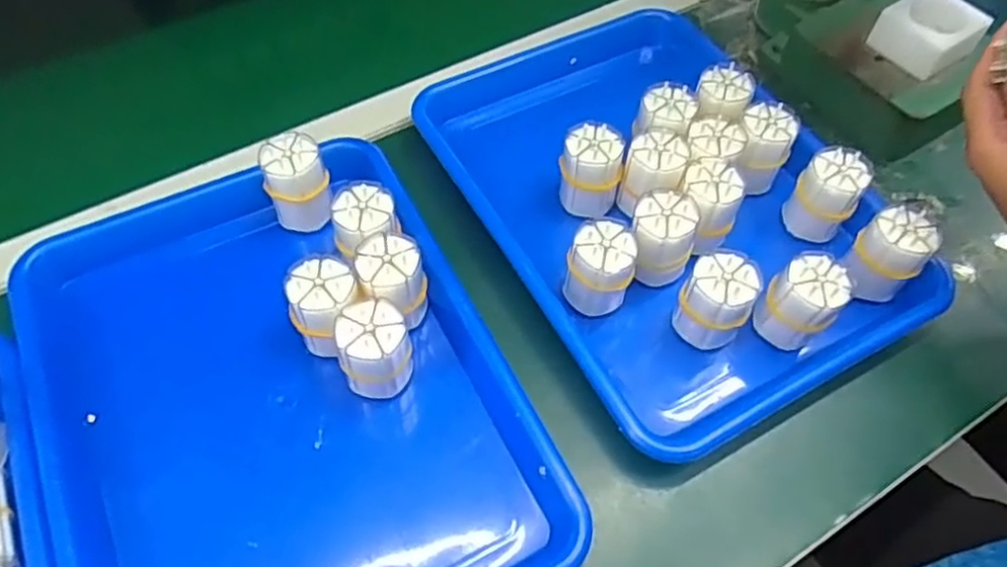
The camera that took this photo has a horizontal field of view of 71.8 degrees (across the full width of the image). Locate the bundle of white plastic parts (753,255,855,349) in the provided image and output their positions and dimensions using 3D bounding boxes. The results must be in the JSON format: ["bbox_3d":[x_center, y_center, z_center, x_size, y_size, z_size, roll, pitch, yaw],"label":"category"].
[{"bbox_3d":[0.180,0.013,0.418,0.032,0.056,0.036,-28,62,-18],"label":"bundle of white plastic parts"}]

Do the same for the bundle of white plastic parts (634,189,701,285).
[{"bbox_3d":[0.102,-0.027,0.447,0.040,0.061,0.035,16,58,10],"label":"bundle of white plastic parts"}]

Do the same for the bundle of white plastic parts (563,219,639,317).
[{"bbox_3d":[0.059,-0.008,0.431,0.040,0.058,0.033,12,57,6],"label":"bundle of white plastic parts"}]

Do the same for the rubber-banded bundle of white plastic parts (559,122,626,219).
[{"bbox_3d":[0.060,-0.077,0.475,0.040,0.058,0.033,16,58,10],"label":"rubber-banded bundle of white plastic parts"}]

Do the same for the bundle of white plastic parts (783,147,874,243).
[{"bbox_3d":[0.216,-0.058,0.469,0.037,0.063,0.030,39,64,22],"label":"bundle of white plastic parts"}]

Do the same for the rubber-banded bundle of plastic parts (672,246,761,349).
[{"bbox_3d":[0.127,0.013,0.419,0.040,0.063,0.034,30,61,17],"label":"rubber-banded bundle of plastic parts"}]

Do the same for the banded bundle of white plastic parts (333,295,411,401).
[{"bbox_3d":[-0.072,0.037,0.396,0.038,0.051,0.037,1,57,-1],"label":"banded bundle of white plastic parts"}]

